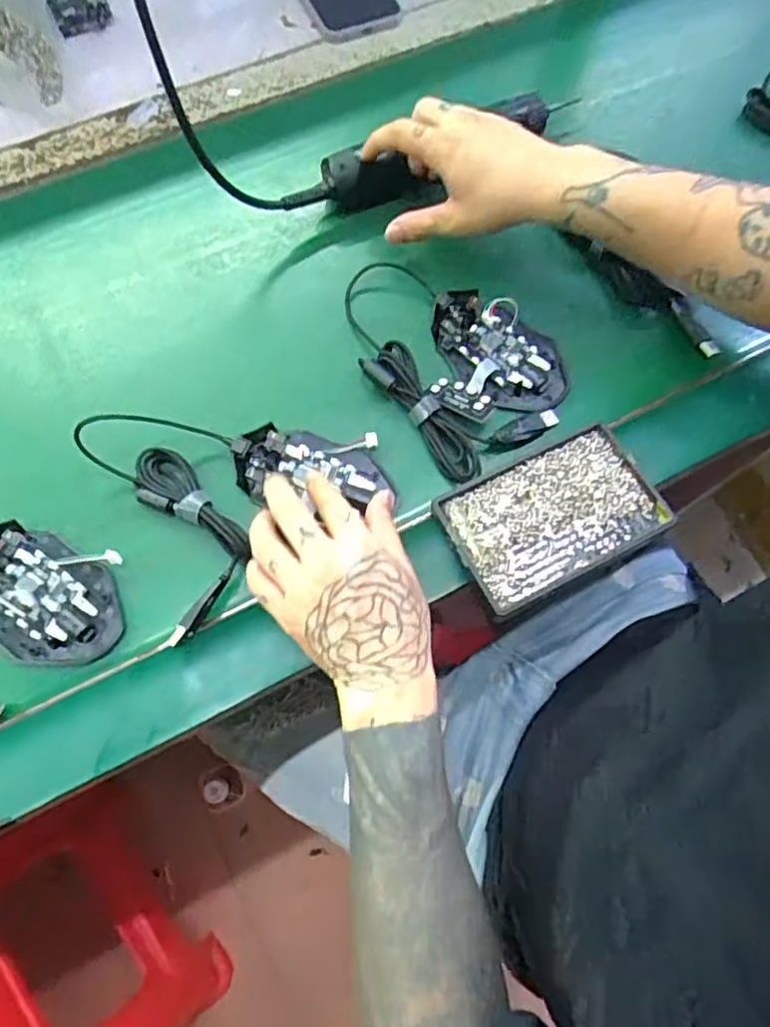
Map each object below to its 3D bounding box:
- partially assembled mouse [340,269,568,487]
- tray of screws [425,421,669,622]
[{"bbox_3d":[0.048,-0.122,0.474,0.124,0.028,0.177,-37,74,-12],"label":"partially assembled mouse"},{"bbox_3d":[0.113,0.001,0.427,0.138,0.013,0.088,-26,72,-8],"label":"tray of screws"}]

